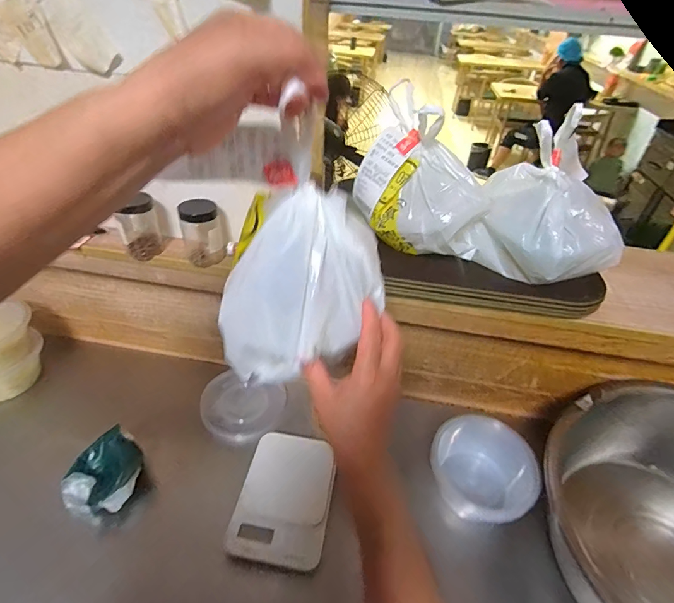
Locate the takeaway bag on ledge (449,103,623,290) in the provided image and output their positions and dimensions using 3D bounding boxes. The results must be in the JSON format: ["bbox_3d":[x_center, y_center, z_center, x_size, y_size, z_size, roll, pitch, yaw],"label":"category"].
[{"bbox_3d":[0.297,-0.126,0.558,0.186,0.190,0.138,-8,41,-15],"label":"takeaway bag on ledge"}]

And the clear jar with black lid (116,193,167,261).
[{"bbox_3d":[-0.320,-0.126,0.639,0.066,0.098,0.067,-18,44,-24],"label":"clear jar with black lid"}]

